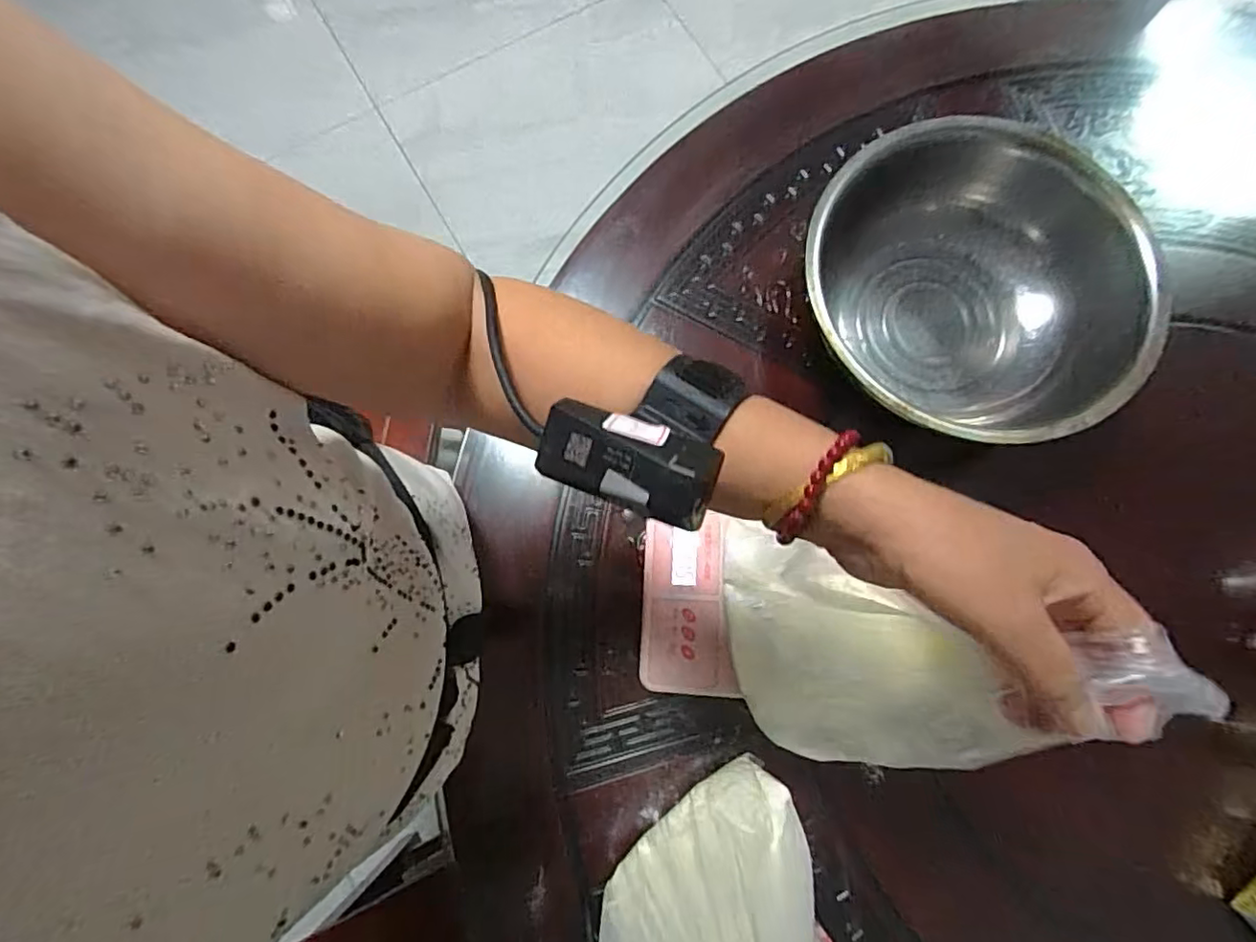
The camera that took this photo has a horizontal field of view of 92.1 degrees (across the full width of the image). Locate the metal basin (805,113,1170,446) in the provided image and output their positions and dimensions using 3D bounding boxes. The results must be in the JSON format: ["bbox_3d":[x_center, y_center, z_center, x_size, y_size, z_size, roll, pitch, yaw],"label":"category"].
[{"bbox_3d":[0.303,-0.167,0.537,0.288,0.108,0.246,22,79,5],"label":"metal basin"}]

